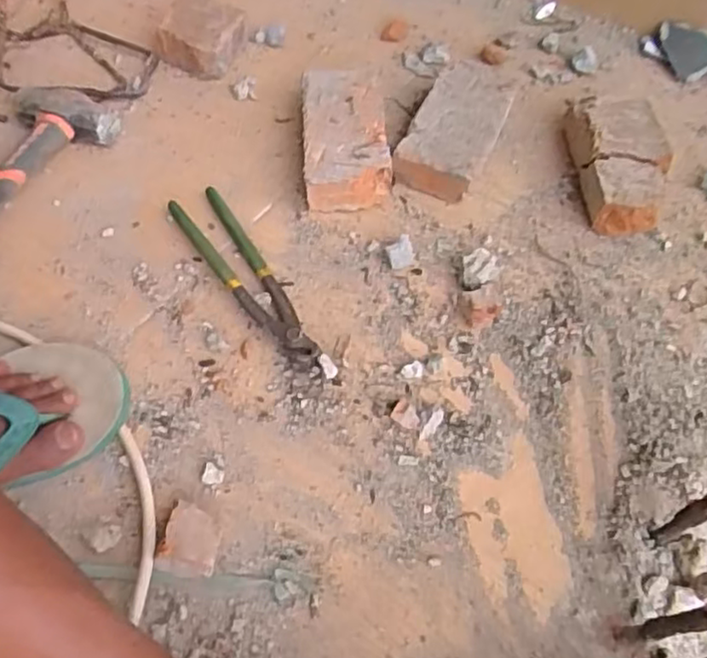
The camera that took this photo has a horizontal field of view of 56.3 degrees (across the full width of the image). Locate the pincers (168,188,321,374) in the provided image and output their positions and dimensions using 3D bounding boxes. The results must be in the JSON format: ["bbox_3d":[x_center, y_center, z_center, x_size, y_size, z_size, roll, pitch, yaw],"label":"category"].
[{"bbox_3d":[-0.099,-0.046,0.600,0.048,0.020,0.228,-27,63,-18],"label":"pincers"}]

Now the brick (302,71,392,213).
[{"bbox_3d":[-0.010,-0.199,0.688,0.085,0.047,0.169,-2,58,-3],"label":"brick"}]

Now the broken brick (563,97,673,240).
[{"bbox_3d":[0.275,-0.172,0.680,0.090,0.048,0.166,-2,58,-3],"label":"broken brick"}]

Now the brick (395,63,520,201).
[{"bbox_3d":[0.110,-0.211,0.702,0.084,0.047,0.166,22,60,11],"label":"brick"}]

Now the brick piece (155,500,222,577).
[{"bbox_3d":[-0.114,0.150,0.469,0.037,0.026,0.047,7,58,2],"label":"brick piece"}]

